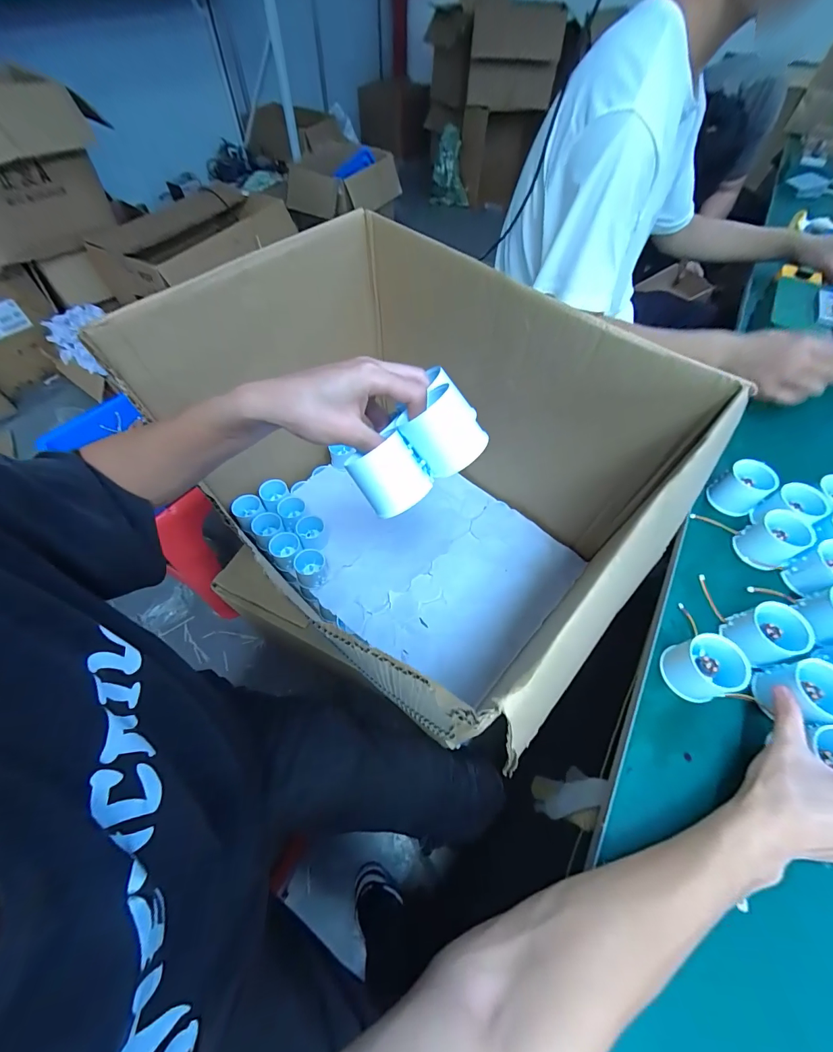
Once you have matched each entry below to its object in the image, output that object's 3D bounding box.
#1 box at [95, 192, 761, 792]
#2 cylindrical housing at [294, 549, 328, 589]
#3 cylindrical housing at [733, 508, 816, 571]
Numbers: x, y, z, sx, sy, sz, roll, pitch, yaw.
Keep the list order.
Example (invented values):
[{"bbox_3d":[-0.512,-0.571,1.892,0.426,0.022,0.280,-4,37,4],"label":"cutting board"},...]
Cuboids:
[{"bbox_3d":[-0.040,-0.081,0.594,0.657,0.482,0.458,35,63,18],"label":"box"},{"bbox_3d":[-0.186,0.077,0.682,0.052,0.056,0.056,1,58,-1],"label":"cylindrical housing"},{"bbox_3d":[0.428,0.017,0.459,0.056,0.057,0.054,1,58,-1],"label":"cylindrical housing"}]

